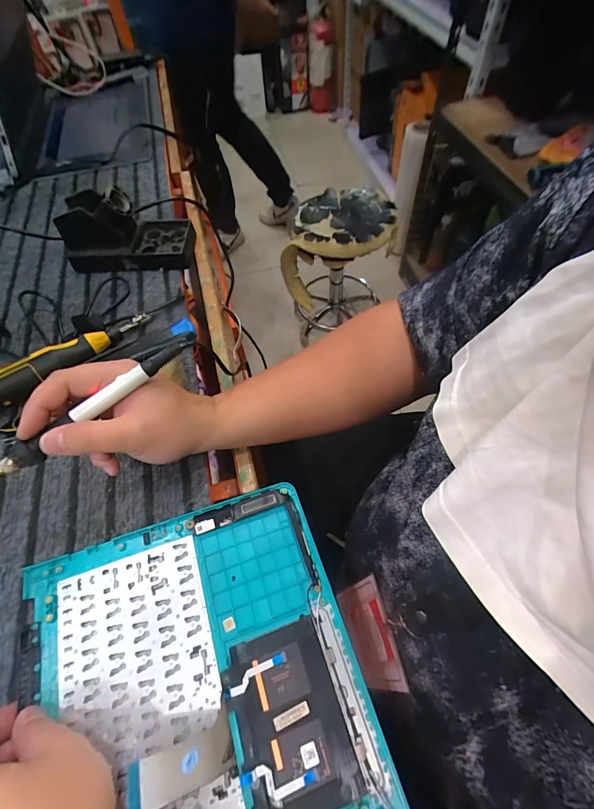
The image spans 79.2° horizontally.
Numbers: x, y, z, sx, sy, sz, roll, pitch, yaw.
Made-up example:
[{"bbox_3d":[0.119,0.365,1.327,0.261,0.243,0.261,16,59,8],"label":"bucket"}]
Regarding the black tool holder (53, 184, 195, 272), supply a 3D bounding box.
[{"bbox_3d":[-0.233,-0.235,0.481,0.161,0.083,0.083,-4,59,1],"label":"black tool holder"}]

